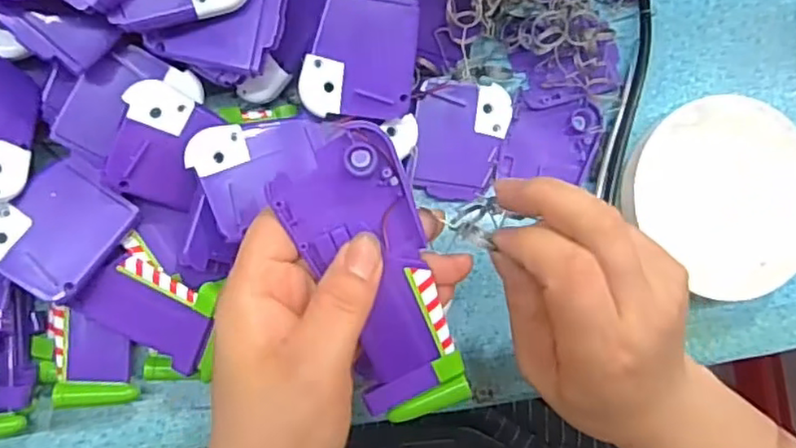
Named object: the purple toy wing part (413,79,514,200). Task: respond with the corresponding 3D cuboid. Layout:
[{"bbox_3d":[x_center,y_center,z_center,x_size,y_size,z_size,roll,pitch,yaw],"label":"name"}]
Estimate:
[{"bbox_3d":[0.034,-0.044,0.344,0.049,0.011,0.060,3,88,-8],"label":"purple toy wing part"}]

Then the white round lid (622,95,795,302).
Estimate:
[{"bbox_3d":[0.179,-0.016,0.355,0.094,0.024,0.105,-37,94,-7],"label":"white round lid"}]

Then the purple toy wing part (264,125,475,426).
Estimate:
[{"bbox_3d":[-0.010,0.024,0.263,0.049,0.010,0.121,-20,101,-8],"label":"purple toy wing part"}]

